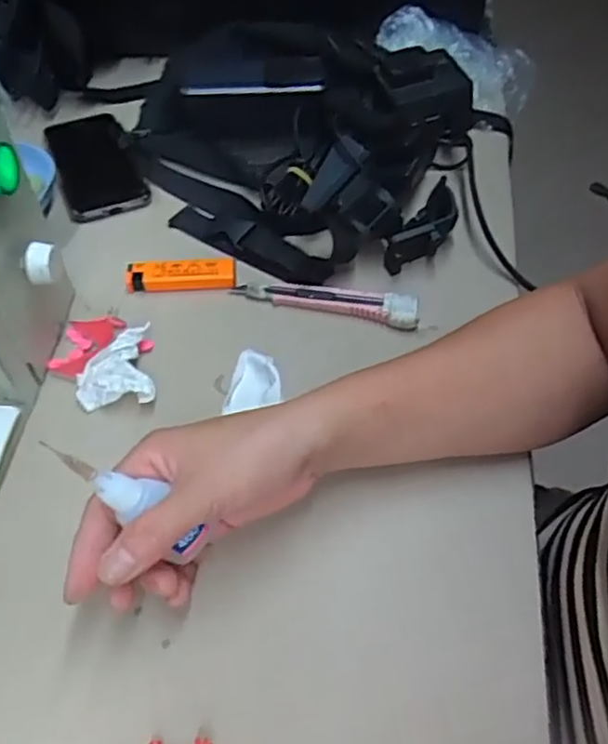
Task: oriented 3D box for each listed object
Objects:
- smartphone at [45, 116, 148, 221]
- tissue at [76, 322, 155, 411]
[{"bbox_3d":[-0.189,-0.194,0.587,0.068,0.012,0.152,-19,56,-12],"label":"smartphone"},{"bbox_3d":[-0.126,0.000,0.439,0.049,0.026,0.054,-9,55,-6],"label":"tissue"}]

